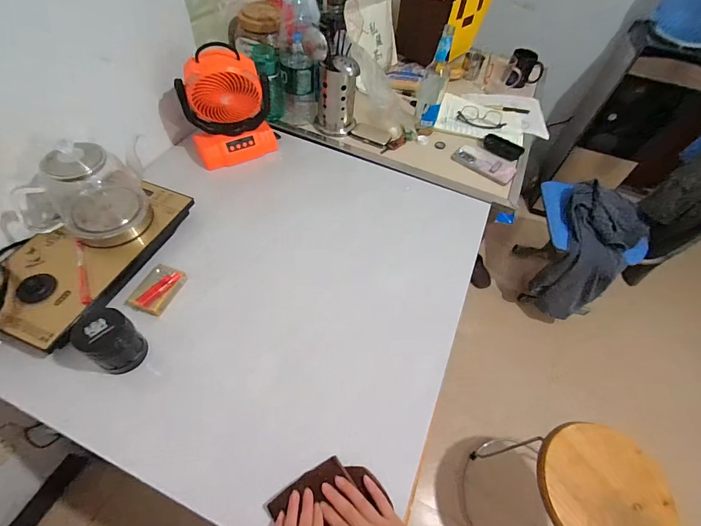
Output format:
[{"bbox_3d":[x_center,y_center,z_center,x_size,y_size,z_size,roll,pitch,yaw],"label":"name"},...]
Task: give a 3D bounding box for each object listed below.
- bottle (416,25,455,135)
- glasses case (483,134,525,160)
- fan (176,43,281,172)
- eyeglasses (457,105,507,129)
[{"bbox_3d":[0.219,-0.467,0.923,0.066,0.251,0.071,13,55,4],"label":"bottle"},{"bbox_3d":[0.429,-0.328,0.987,0.114,0.026,0.043,35,59,19],"label":"glasses case"},{"bbox_3d":[-0.276,-0.353,0.803,0.201,0.238,0.087,-14,57,-14],"label":"fan"},{"bbox_3d":[0.390,-0.428,1.042,0.144,0.032,0.055,11,54,3],"label":"eyeglasses"}]

